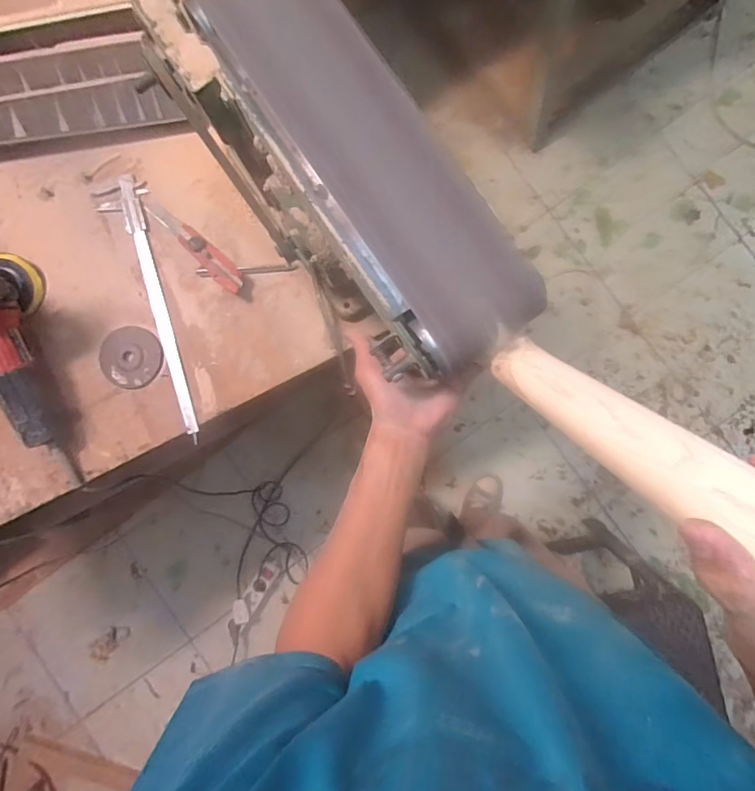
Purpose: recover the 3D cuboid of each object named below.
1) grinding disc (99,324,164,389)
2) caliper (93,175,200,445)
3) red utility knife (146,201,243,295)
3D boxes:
[{"bbox_3d":[-0.355,-0.054,0.654,0.086,0.008,0.087,0,88,1],"label":"grinding disc"},{"bbox_3d":[-0.316,-0.128,0.660,0.066,0.011,0.388,-20,87,1],"label":"caliper"},{"bbox_3d":[-0.261,-0.217,0.651,0.188,0.020,0.033,45,89,2],"label":"red utility knife"}]

